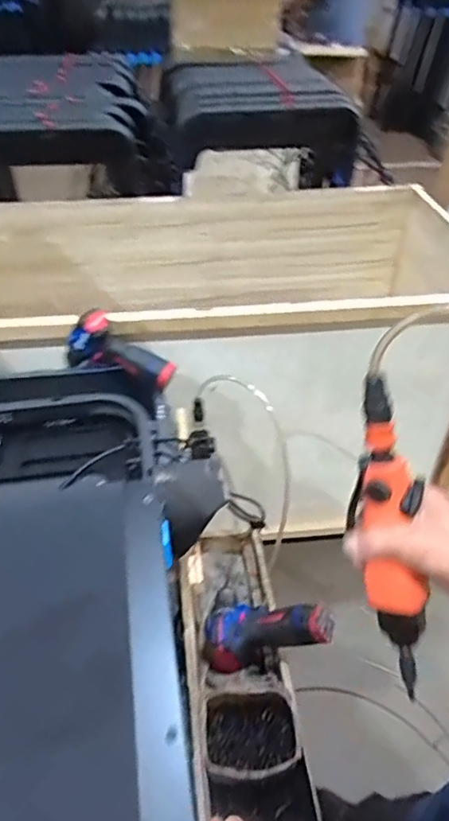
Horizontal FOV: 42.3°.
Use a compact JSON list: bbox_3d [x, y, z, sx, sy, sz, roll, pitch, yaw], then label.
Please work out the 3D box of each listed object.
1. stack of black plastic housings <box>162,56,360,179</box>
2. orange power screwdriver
[{"bbox_3d":[0.086,-0.870,1.649,0.491,0.147,0.566,-4,42,-5],"label":"stack of black plastic housings"},{"bbox_3d":[0.145,0.116,0.506,0.050,0.292,0.045,-12,11,-14],"label":"orange power screwdriver"}]

